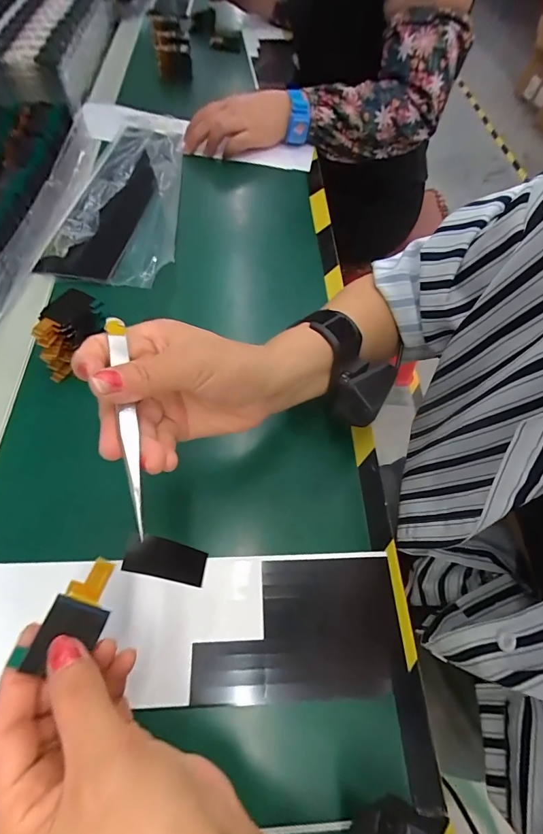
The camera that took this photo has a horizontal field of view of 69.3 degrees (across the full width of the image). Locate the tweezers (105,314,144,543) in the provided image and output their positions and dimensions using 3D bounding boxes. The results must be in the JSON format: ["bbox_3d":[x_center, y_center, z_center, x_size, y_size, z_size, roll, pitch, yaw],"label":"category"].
[{"bbox_3d":[-0.073,-0.003,0.198,0.009,0.006,0.128,-13,59,-11],"label":"tweezers"}]

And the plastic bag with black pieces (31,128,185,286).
[{"bbox_3d":[-0.181,-0.277,0.475,0.135,0.031,0.315,-3,60,-5],"label":"plastic bag with black pieces"}]

